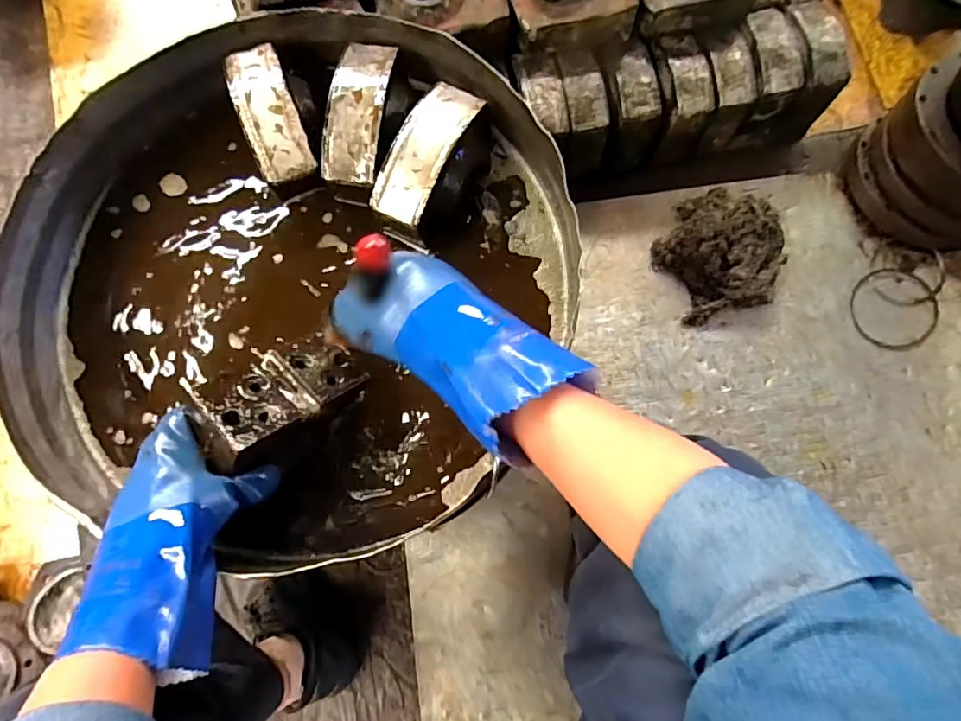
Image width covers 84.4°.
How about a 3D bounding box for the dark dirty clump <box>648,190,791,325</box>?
[{"bbox_3d":[0.374,-0.172,0.823,0.186,0.052,0.195,0,79,0],"label":"dark dirty clump"}]

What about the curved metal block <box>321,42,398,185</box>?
[{"bbox_3d":[-0.124,-0.258,0.541,0.058,0.029,0.150,8,79,2],"label":"curved metal block"}]

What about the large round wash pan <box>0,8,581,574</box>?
[{"bbox_3d":[-0.188,-0.102,0.531,0.519,0.112,0.535,0,76,1],"label":"large round wash pan"}]

